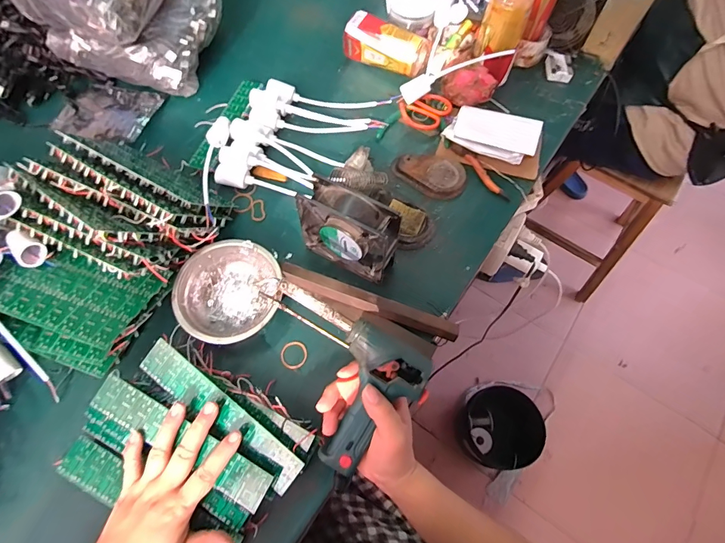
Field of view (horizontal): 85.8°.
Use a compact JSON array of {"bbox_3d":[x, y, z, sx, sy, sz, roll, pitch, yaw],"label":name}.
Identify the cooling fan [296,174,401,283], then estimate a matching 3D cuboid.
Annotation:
[{"bbox_3d":[-0.017,-0.049,0.489,0.119,0.117,0.046,28,66,11],"label":"cooling fan"}]

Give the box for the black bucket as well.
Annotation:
[{"bbox_3d":[0.372,0.424,1.068,0.189,0.168,0.190,1,63,-2],"label":"black bucket"}]

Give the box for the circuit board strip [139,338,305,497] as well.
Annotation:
[{"bbox_3d":[-0.150,0.148,0.406,0.202,0.009,0.039,36,86,10],"label":"circuit board strip"}]

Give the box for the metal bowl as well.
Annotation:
[{"bbox_3d":[-0.163,0.027,0.487,0.123,0.043,0.125,1,63,-2],"label":"metal bowl"}]

